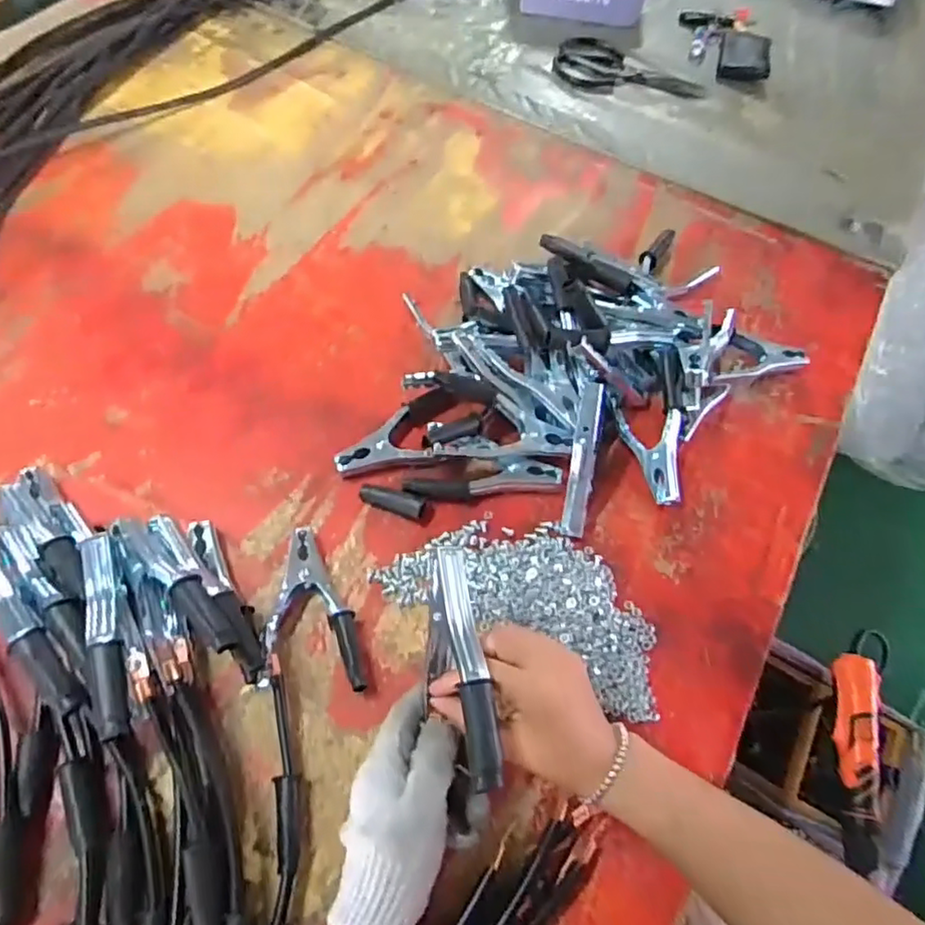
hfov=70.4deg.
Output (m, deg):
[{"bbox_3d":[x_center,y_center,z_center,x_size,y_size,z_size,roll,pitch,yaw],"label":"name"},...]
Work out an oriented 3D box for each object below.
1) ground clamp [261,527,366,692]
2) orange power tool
[{"bbox_3d":[-0.126,0.121,0.539,0.072,0.029,0.140,-9,61,-10],"label":"ground clamp"},{"bbox_3d":[0.455,0.312,0.746,0.064,0.042,0.262,16,60,4],"label":"orange power tool"}]

